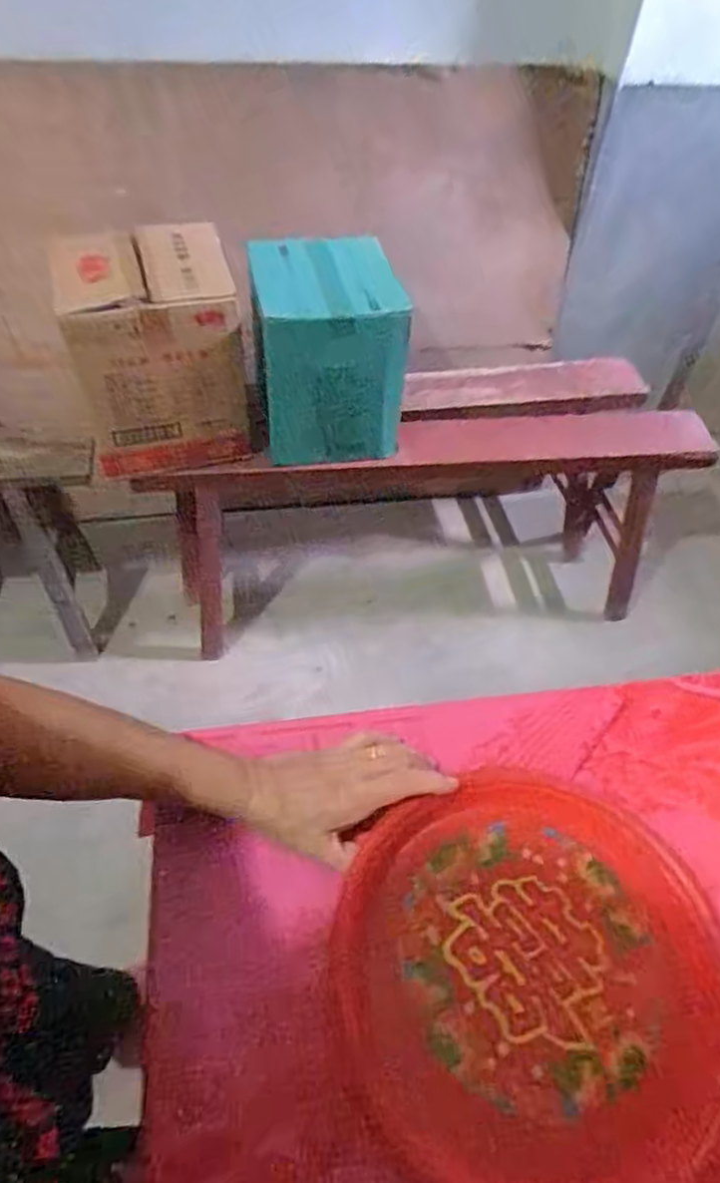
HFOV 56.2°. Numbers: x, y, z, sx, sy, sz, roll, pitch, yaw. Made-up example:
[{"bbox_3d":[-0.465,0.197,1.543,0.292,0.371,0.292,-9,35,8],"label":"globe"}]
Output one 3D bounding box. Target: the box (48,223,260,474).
[{"bbox_3d":[-0.426,-0.526,1.445,0.323,0.339,0.398,-10,51,-12],"label":"box"}]

